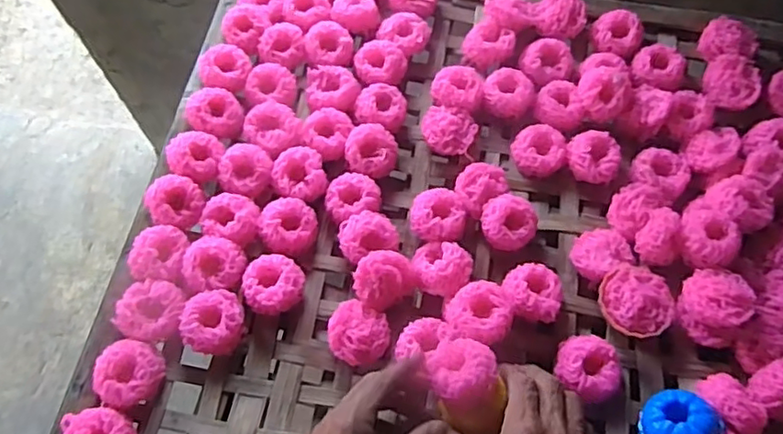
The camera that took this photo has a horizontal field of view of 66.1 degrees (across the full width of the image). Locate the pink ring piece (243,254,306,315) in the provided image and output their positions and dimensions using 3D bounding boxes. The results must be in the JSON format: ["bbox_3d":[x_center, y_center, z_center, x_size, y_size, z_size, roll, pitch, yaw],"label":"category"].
[{"bbox_3d":[-0.105,0.060,0.539,0.052,0.032,0.052,0,65,1],"label":"pink ring piece"}]

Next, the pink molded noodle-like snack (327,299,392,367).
[{"bbox_3d":[-0.028,0.103,0.523,0.051,0.025,0.050,0,65,1],"label":"pink molded noodle-like snack"}]

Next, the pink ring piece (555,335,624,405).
[{"bbox_3d":[0.166,0.128,0.505,0.053,0.027,0.052,0,65,1],"label":"pink ring piece"}]

